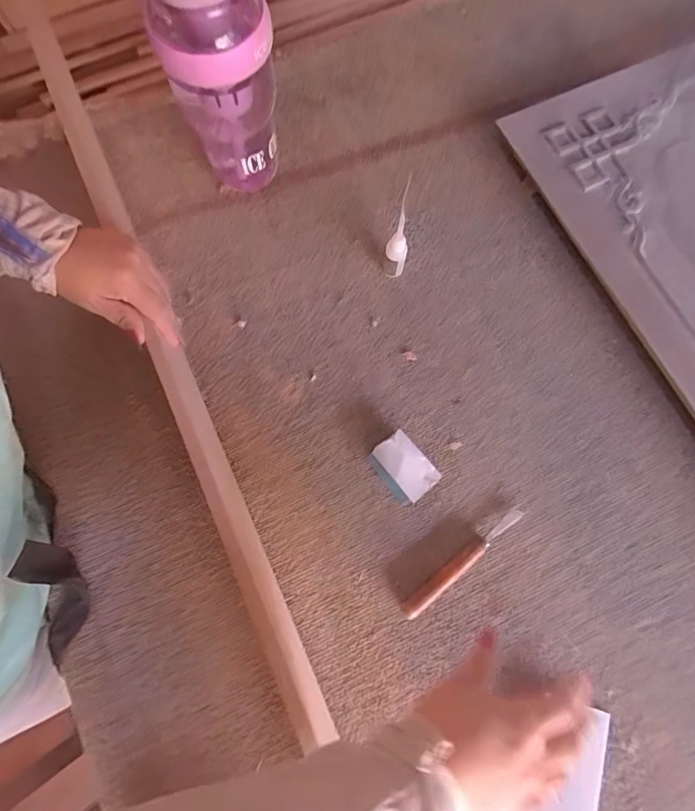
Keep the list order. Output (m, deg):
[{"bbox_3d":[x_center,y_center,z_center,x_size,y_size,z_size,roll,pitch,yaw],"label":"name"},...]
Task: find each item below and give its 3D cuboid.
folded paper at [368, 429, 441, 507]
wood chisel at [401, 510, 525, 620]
[{"bbox_3d":[0.058,0.065,0.450,0.049,0.027,0.065,-39,77,-9],"label":"folded paper"},{"bbox_3d":[0.116,0.154,0.436,0.156,0.015,0.018,-39,78,-9],"label":"wood chisel"}]

